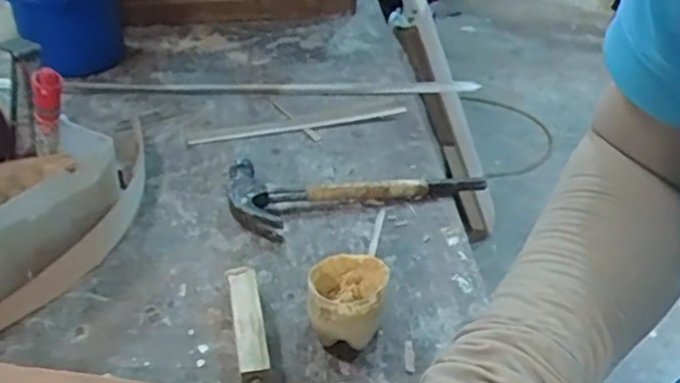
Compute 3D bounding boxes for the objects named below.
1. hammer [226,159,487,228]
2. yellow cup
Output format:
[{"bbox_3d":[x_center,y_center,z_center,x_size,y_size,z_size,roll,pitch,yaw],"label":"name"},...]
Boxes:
[{"bbox_3d":[0.018,-0.012,0.617,0.237,0.027,0.092,-11,39,-17],"label":"hammer"},{"bbox_3d":[0.005,0.079,0.469,0.054,0.053,0.054,2,37,-1],"label":"yellow cup"}]

